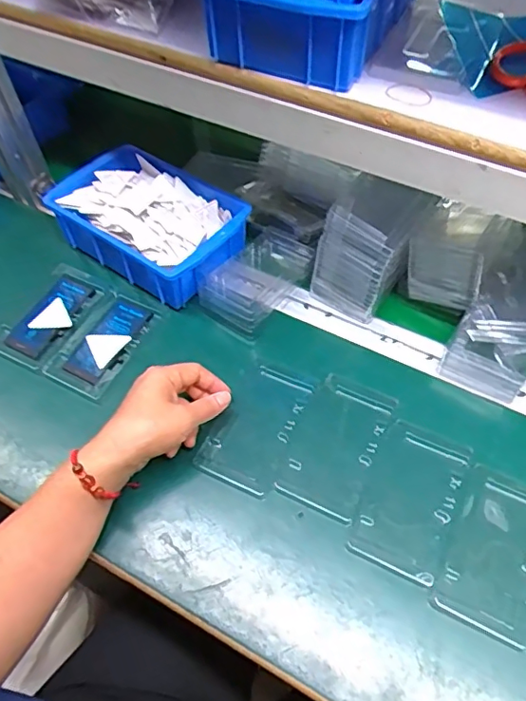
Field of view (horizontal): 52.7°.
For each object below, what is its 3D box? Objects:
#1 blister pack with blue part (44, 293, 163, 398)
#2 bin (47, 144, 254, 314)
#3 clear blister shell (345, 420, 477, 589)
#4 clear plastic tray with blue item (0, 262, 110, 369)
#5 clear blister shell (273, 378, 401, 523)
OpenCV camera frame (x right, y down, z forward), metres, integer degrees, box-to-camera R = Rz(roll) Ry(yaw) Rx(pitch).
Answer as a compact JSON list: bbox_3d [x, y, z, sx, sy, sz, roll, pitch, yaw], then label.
[{"bbox_3d":[-0.163,-0.007,0.554,0.070,0.014,0.114,27,59,18],"label":"blister pack with blue part"},{"bbox_3d":[-0.126,-0.147,0.610,0.205,0.068,0.142,34,62,22],"label":"bin"},{"bbox_3d":[0.129,0.125,0.458,0.073,0.008,0.125,21,58,15],"label":"clear blister shell"},{"bbox_3d":[-0.230,-0.042,0.575,0.079,0.023,0.124,22,58,16],"label":"clear plastic tray with blue item"},{"bbox_3d":[0.069,0.084,0.487,0.071,0.010,0.127,22,58,16],"label":"clear blister shell"}]

